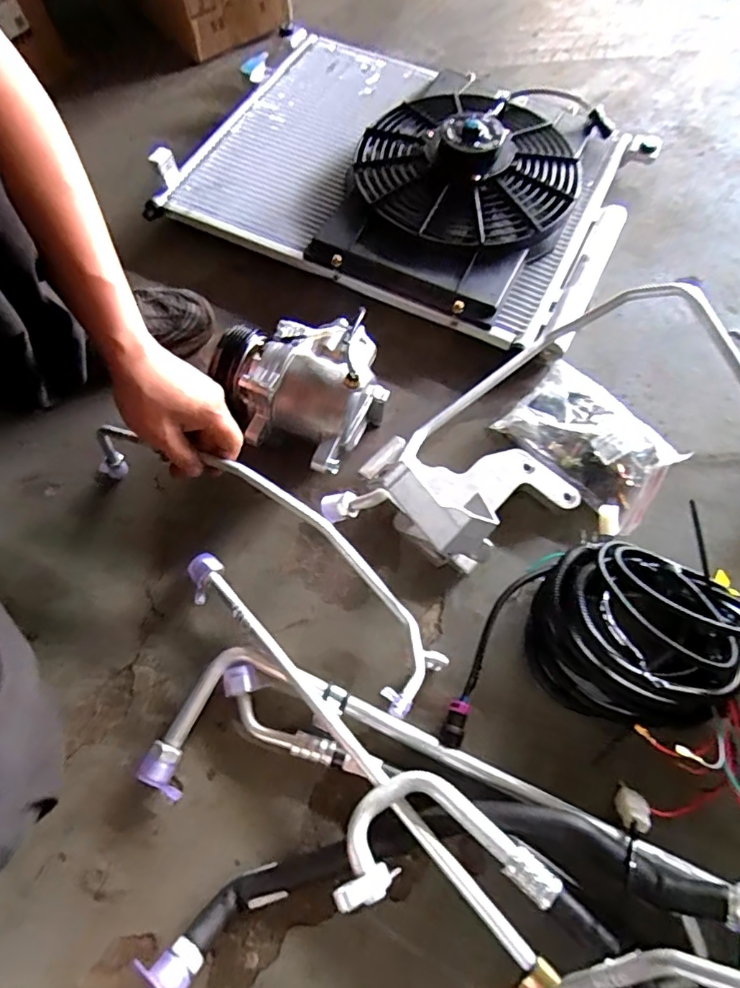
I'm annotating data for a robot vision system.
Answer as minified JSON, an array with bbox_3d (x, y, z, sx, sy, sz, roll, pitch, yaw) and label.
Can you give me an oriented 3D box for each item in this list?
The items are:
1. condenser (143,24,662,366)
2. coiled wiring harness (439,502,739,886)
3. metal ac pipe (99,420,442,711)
[{"bbox_3d":[0.044,-0.464,0.766,0.603,0.082,0.441,23,69,12],"label":"condenser"},{"bbox_3d":[0.204,0.151,0.474,0.274,0.099,0.255,-1,66,2],"label":"coiled wiring harness"},{"bbox_3d":[-0.104,0.049,0.534,0.402,0.092,0.099,34,71,11],"label":"metal ac pipe"}]

